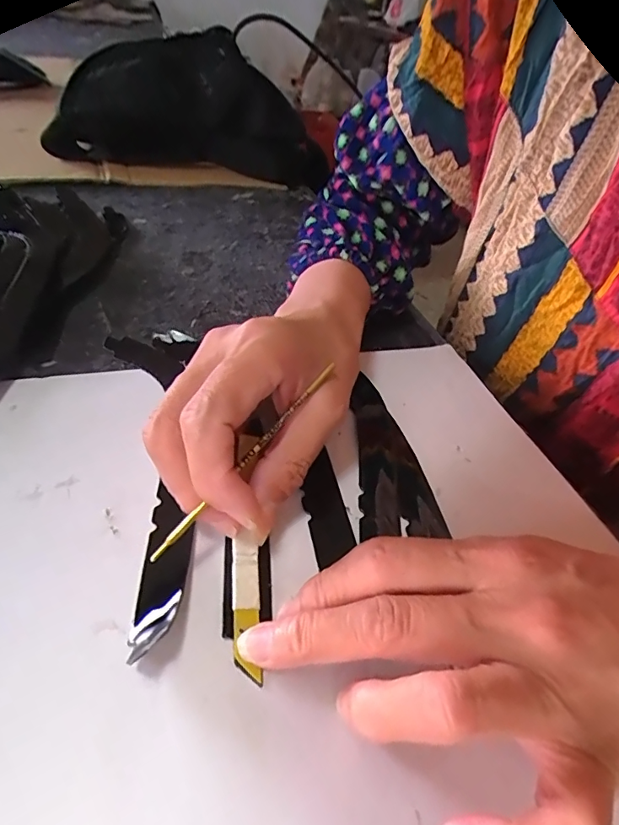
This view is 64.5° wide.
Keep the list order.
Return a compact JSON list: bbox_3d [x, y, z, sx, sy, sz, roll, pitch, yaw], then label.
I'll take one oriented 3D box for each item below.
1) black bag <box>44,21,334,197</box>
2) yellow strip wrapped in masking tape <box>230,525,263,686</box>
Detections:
[{"bbox_3d":[-0.118,-0.334,0.532,0.265,0.112,0.160,4,41,-4],"label":"black bag"},{"bbox_3d":[-0.023,0.070,0.180,0.010,0.004,0.051,-1,50,-9],"label":"yellow strip wrapped in masking tape"}]

